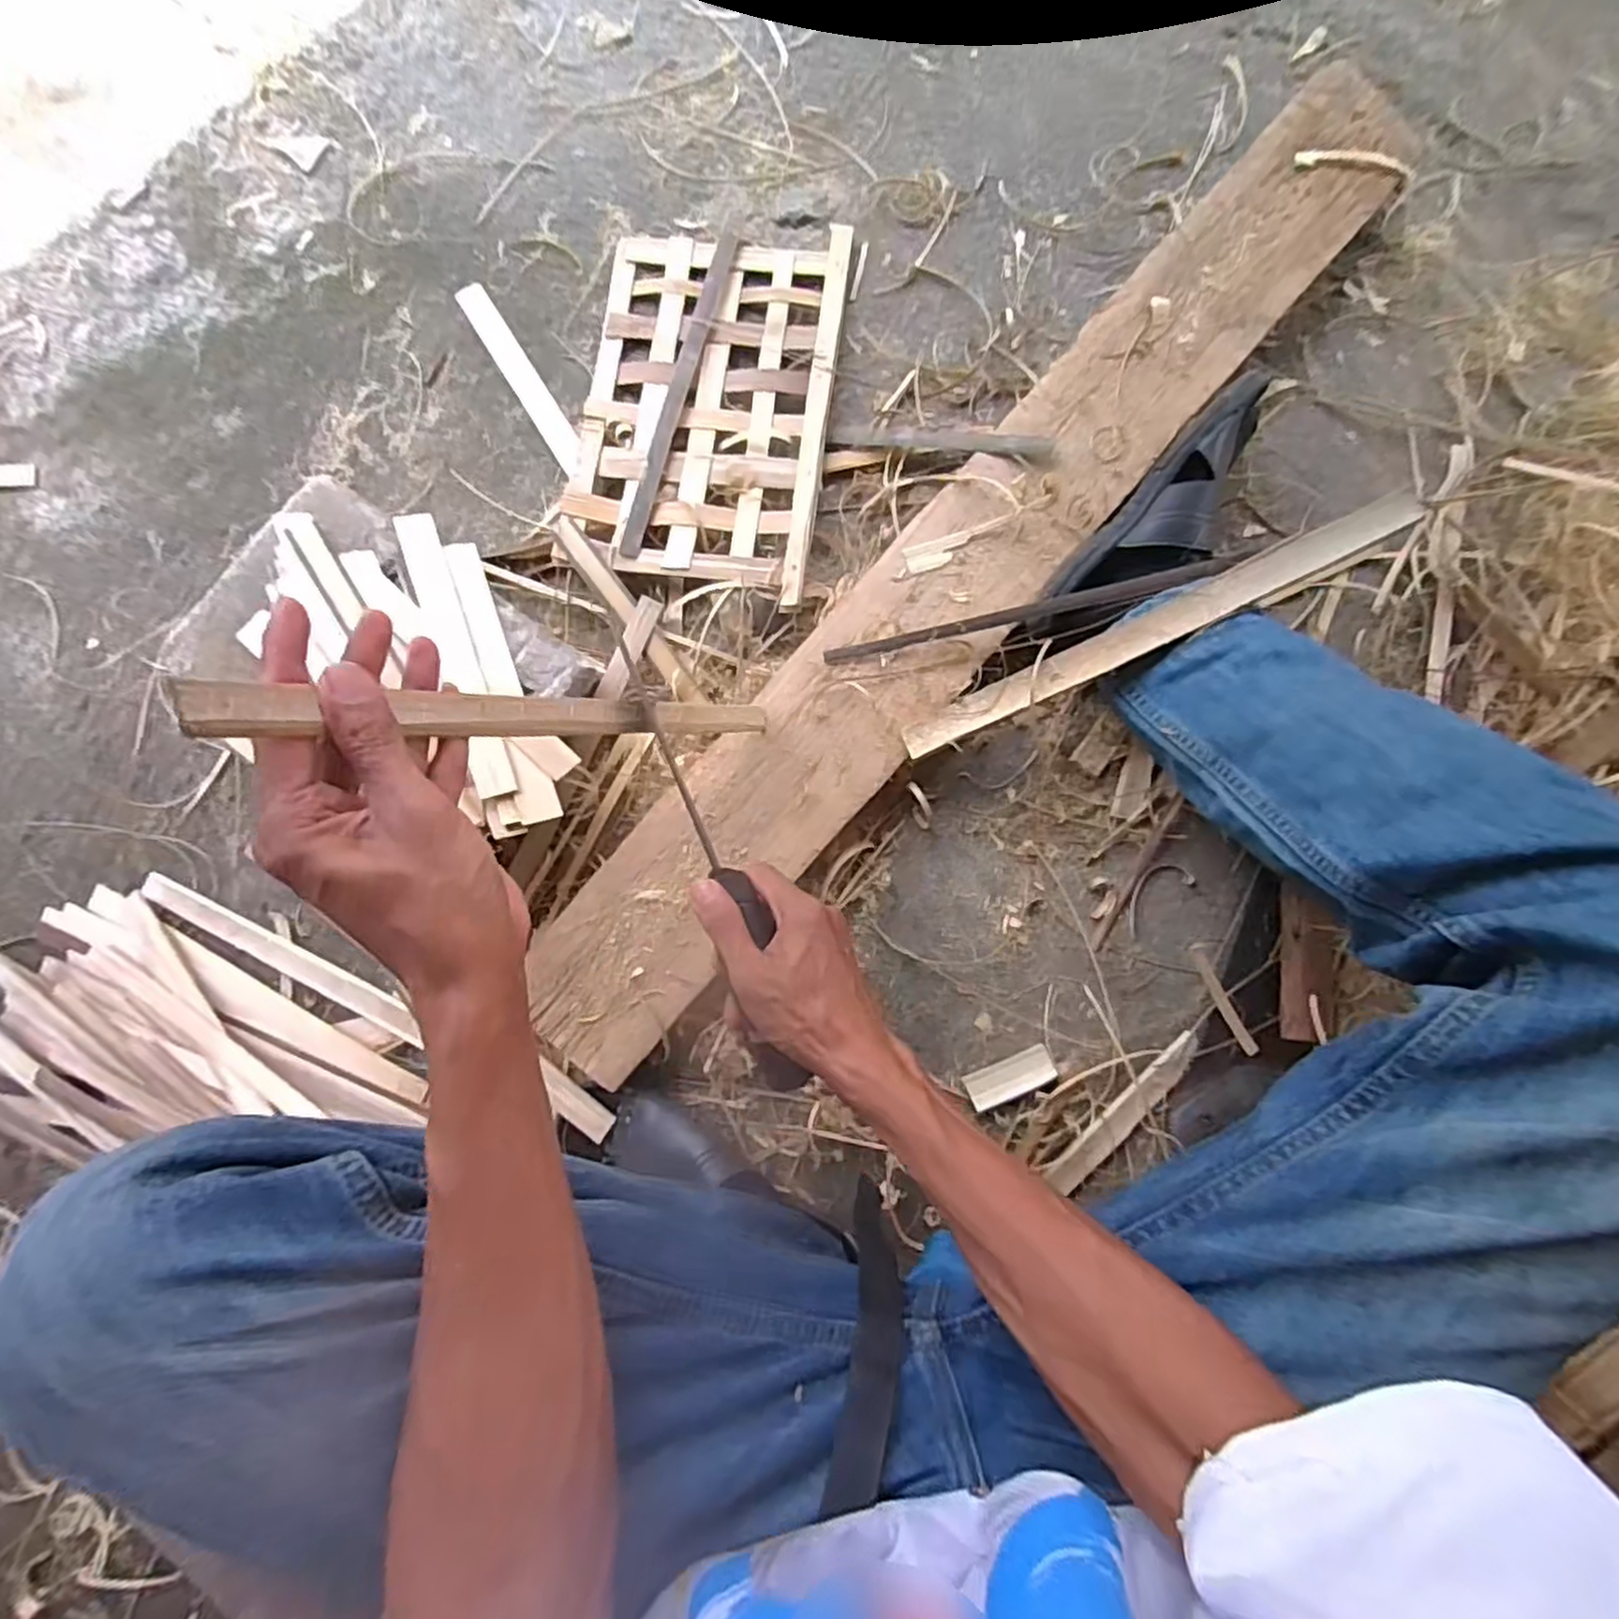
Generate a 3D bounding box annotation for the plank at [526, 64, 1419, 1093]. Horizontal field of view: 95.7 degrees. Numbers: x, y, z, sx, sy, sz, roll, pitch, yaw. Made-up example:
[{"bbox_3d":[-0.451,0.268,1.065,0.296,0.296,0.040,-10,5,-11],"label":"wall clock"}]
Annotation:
[{"bbox_3d":[0.141,-0.219,0.632,0.153,0.044,1.049,40,86,3],"label":"plank"}]

